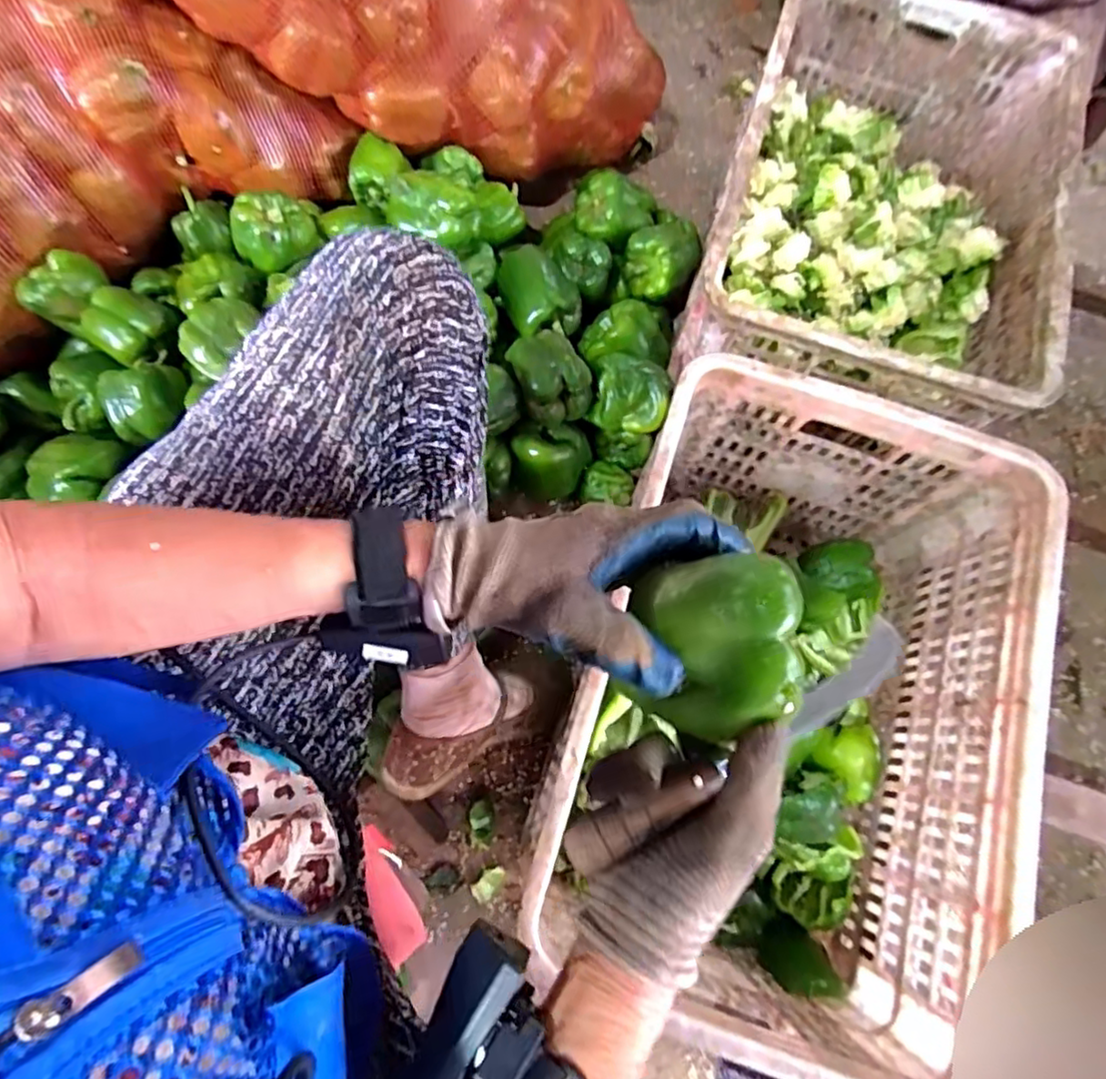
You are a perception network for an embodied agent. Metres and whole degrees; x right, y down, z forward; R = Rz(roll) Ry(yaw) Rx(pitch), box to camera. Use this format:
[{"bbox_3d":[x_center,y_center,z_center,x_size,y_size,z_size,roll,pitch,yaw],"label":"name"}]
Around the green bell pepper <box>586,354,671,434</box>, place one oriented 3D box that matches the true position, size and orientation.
[{"bbox_3d":[0.088,-0.168,0.741,0.087,0.069,0.069,-1,72,-1],"label":"green bell pepper"}]

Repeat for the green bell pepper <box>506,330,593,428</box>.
[{"bbox_3d":[-0.004,-0.190,0.732,0.077,0.064,0.102,-22,74,-7],"label":"green bell pepper"}]

